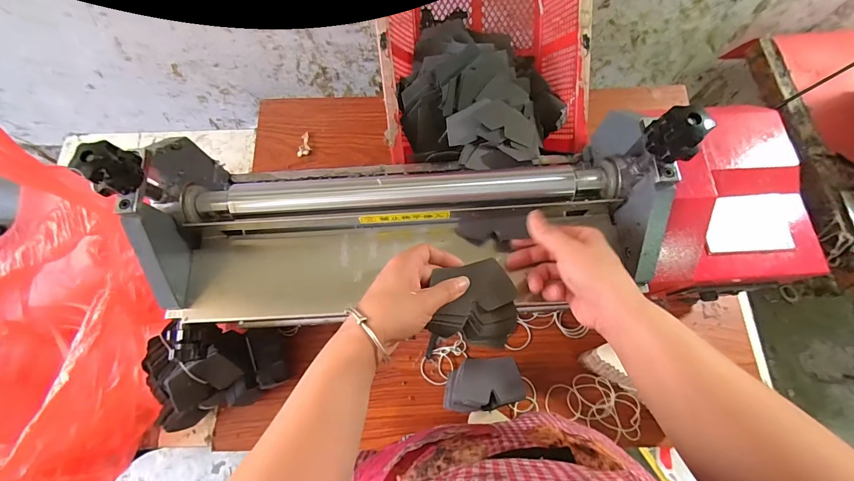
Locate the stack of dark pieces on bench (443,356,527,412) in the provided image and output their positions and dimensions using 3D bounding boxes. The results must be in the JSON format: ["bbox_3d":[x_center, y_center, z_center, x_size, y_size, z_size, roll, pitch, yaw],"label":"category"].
[{"bbox_3d":[0.075,0.202,0.530,0.103,0.072,0.064,-9,72,-2],"label":"stack of dark pieces on bench"}]

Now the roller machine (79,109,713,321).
[{"bbox_3d":[-0.025,-0.037,0.403,0.529,0.193,0.195,-5,72,0],"label":"roller machine"}]

